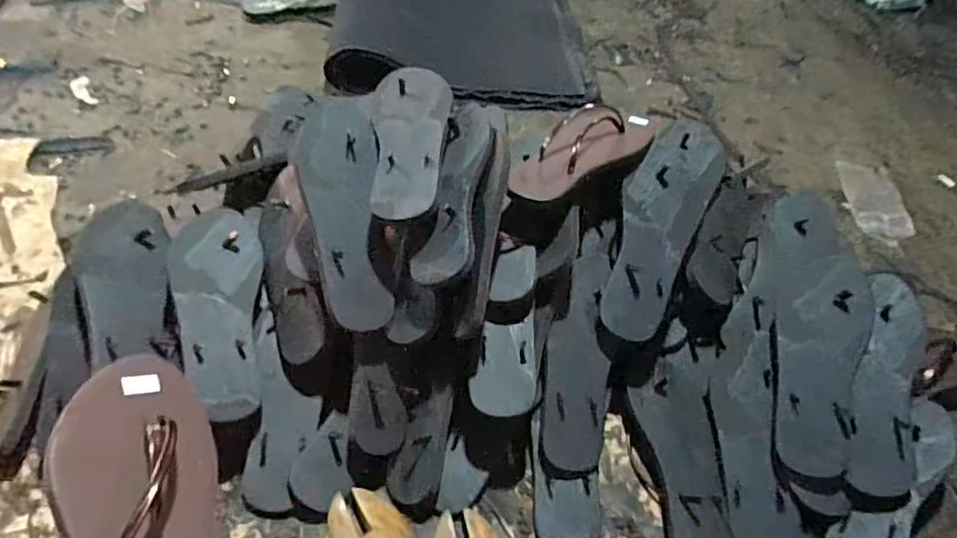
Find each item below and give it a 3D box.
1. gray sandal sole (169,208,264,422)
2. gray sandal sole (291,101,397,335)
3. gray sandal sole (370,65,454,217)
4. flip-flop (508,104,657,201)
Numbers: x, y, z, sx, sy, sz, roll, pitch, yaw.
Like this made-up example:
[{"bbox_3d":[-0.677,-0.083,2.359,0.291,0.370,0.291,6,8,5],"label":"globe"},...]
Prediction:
[{"bbox_3d":[-0.294,0.040,0.654,0.092,0.018,0.253,5,60,-30],"label":"gray sandal sole"},{"bbox_3d":[-0.149,-0.073,0.645,0.086,0.046,0.275,-6,78,-11],"label":"gray sandal sole"},{"bbox_3d":[-0.077,-0.151,0.658,0.085,0.033,0.229,2,50,-5],"label":"gray sandal sole"},{"bbox_3d":[0.132,-0.154,0.712,0.235,0.036,0.077,-29,59,-27],"label":"flip-flop"}]

